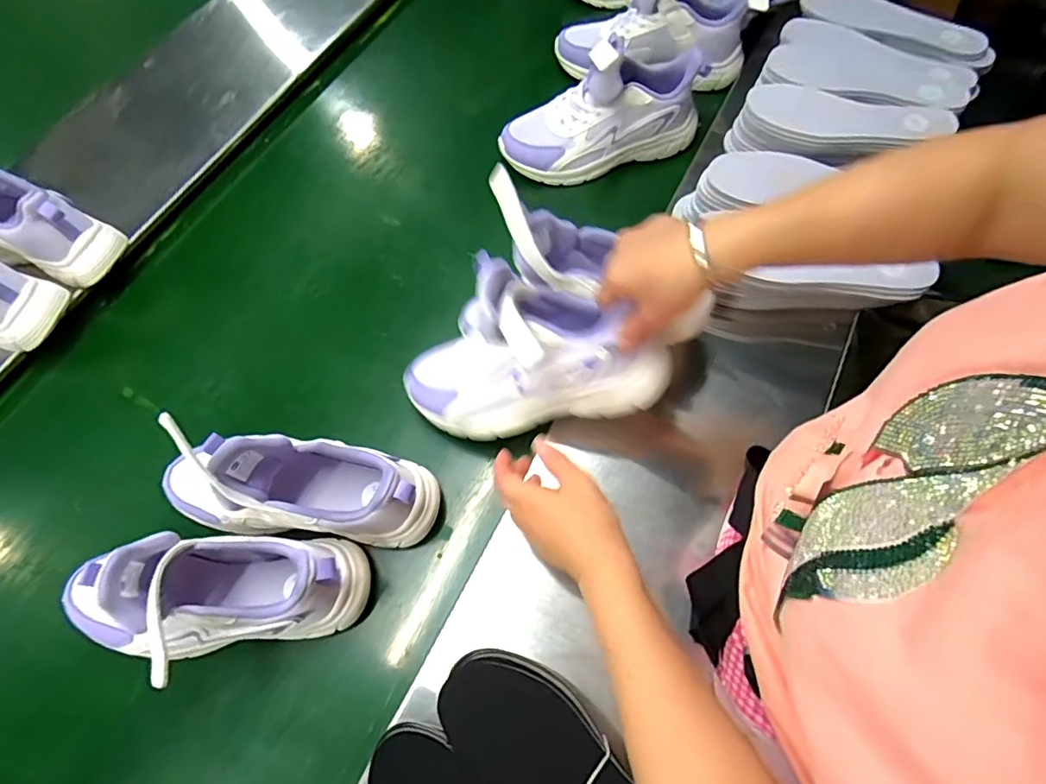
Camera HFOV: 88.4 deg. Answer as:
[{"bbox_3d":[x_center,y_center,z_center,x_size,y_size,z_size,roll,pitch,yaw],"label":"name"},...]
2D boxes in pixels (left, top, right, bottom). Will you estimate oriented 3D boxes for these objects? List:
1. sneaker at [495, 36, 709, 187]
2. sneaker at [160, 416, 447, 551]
[{"bbox_3d":[0.103,-0.348,0.661,0.256,0.139,0.083,-14,71,-7],"label":"sneaker"},{"bbox_3d":[-0.205,0.078,0.482,0.247,0.138,0.094,6,70,0],"label":"sneaker"}]

